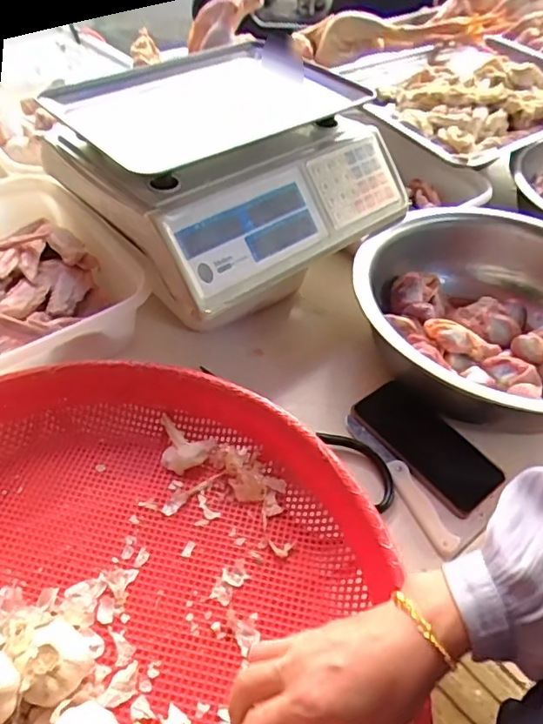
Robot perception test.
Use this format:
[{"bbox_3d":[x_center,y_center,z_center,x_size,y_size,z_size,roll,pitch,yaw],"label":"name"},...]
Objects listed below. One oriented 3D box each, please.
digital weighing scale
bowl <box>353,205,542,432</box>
[{"bbox_3d":[-0.060,-0.252,0.681,0.339,0.129,0.354,-33,57,-28],"label":"digital weighing scale"},{"bbox_3d":[0.260,-0.049,0.648,0.322,0.112,0.333,2,48,-2],"label":"bowl"}]

